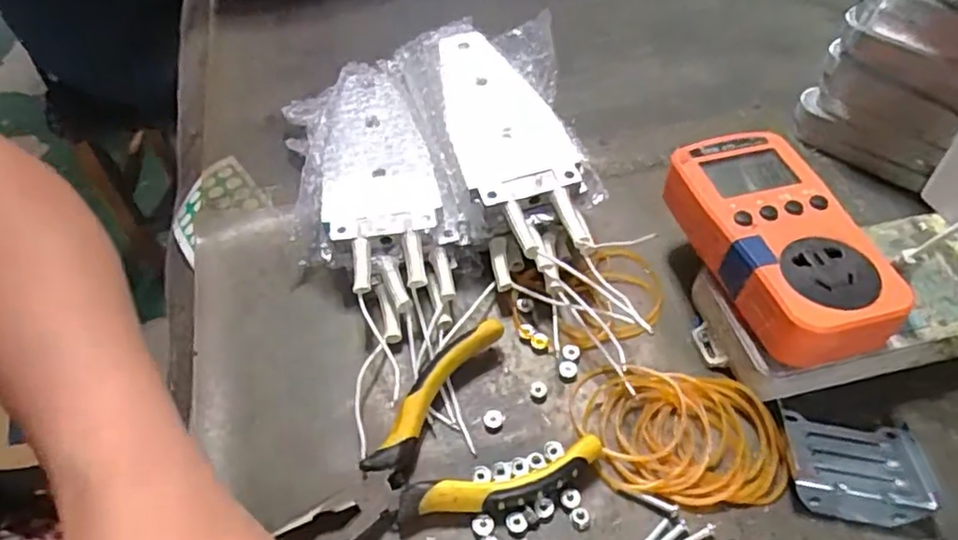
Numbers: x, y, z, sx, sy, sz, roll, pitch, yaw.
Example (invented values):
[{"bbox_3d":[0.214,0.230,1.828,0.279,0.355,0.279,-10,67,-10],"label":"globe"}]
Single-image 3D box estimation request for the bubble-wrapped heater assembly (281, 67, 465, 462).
[{"bbox_3d":[-0.058,-0.030,0.373,0.082,0.047,0.244,-16,52,-11],"label":"bubble-wrapped heater assembly"}]

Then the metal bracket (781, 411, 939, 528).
[{"bbox_3d":[0.173,0.089,0.291,0.060,0.015,0.048,8,52,9],"label":"metal bracket"}]

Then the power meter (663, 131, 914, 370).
[{"bbox_3d":[0.146,-0.015,0.316,0.065,0.032,0.122,-13,52,-8],"label":"power meter"}]

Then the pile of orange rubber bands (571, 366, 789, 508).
[{"bbox_3d":[0.094,0.078,0.306,0.096,0.007,0.063,10,52,10],"label":"pile of orange rubber bands"}]

